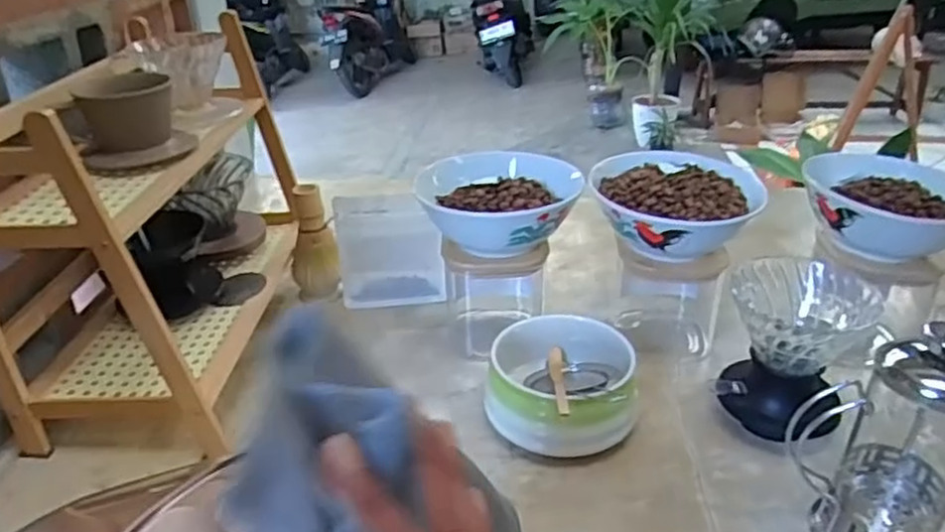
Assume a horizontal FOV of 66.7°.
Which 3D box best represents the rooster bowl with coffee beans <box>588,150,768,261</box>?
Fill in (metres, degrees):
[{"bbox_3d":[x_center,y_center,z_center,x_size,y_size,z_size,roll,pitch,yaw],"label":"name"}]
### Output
[{"bbox_3d":[0.190,-0.063,0.680,0.152,0.058,0.153,0,28,0],"label":"rooster bowl with coffee beans"}]

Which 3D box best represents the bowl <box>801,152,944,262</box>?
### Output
[{"bbox_3d":[0.374,-0.055,0.665,0.131,0.068,0.124,-1,29,0],"label":"bowl"}]

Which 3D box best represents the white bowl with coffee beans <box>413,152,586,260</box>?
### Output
[{"bbox_3d":[0.025,-0.055,0.676,0.150,0.067,0.123,-1,29,0],"label":"white bowl with coffee beans"}]

